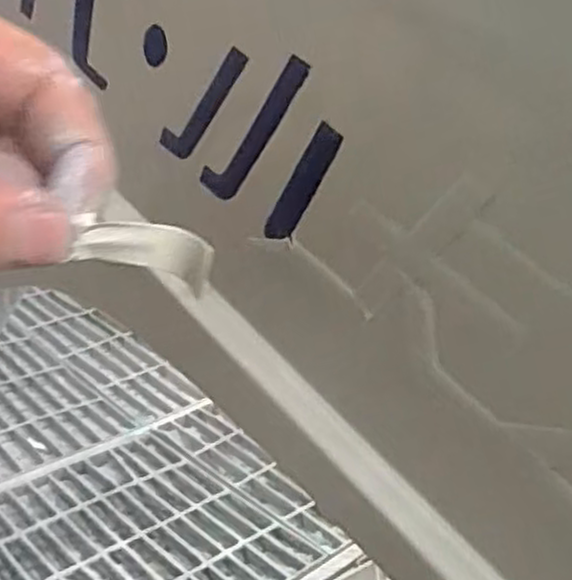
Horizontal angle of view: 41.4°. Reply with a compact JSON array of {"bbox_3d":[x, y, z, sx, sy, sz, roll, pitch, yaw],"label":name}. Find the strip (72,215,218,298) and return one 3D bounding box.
[{"bbox_3d":[-0.031,-0.009,0.169,0.030,0.013,0.005,12,17,-23],"label":"strip"}]

